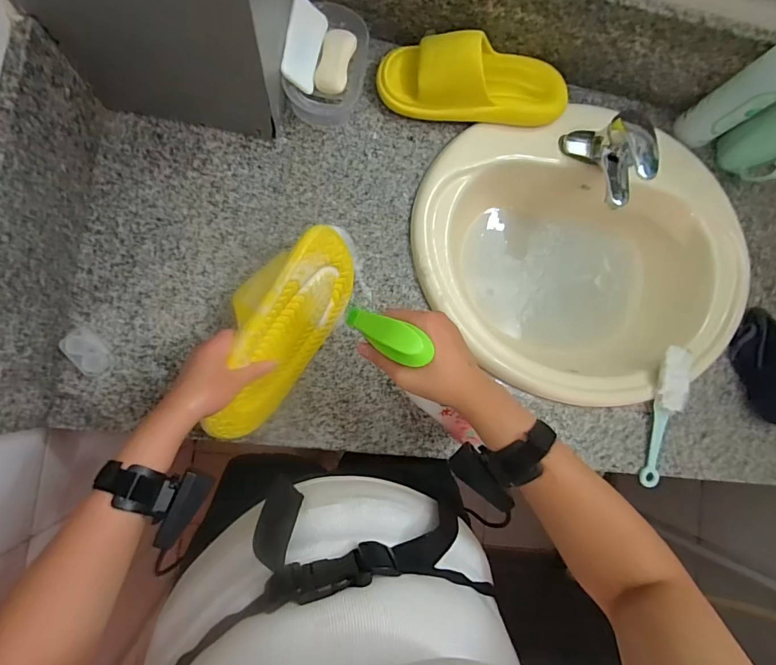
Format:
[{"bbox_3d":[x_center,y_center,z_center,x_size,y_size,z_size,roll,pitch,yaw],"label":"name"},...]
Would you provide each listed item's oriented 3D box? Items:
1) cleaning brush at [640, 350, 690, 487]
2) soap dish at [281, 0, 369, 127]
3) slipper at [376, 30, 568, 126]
[{"bbox_3d":[0.408,0.123,0.627,0.046,0.035,0.204,8,84,-9],"label":"cleaning brush"},{"bbox_3d":[-0.083,-0.368,0.589,0.100,0.069,0.140,10,84,-9],"label":"soap dish"},{"bbox_3d":[0.129,-0.356,0.595,0.274,0.076,0.105,-4,86,-10],"label":"slipper"}]

